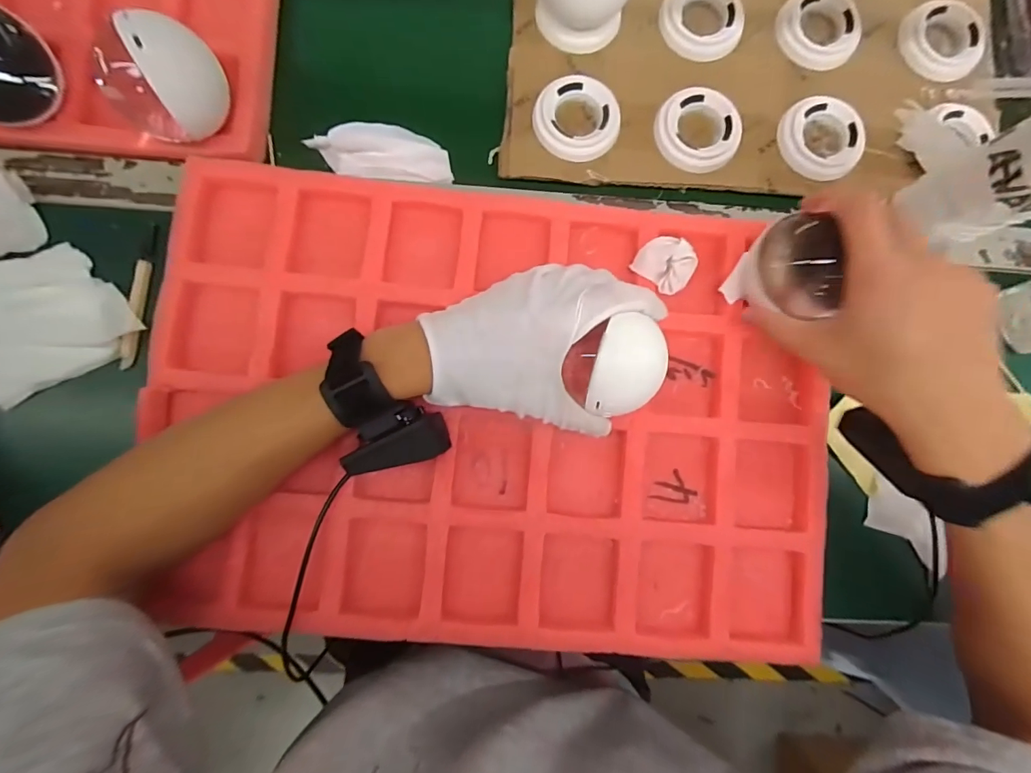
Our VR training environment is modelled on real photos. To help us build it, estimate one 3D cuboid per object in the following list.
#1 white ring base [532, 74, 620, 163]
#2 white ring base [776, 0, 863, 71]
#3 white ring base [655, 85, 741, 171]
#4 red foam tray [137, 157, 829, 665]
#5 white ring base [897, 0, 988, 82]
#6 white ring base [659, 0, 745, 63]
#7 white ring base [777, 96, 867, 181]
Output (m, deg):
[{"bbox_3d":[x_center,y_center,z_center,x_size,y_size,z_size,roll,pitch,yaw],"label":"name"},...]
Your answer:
[{"bbox_3d":[0.051,-0.223,0.371,0.071,0.014,0.066,0,85,-3],"label":"white ring base"},{"bbox_3d":[0.264,-0.311,0.386,0.068,0.014,0.066,0,85,-3],"label":"white ring base"},{"bbox_3d":[0.154,-0.217,0.374,0.070,0.012,0.069,41,84,1],"label":"white ring base"},{"bbox_3d":[-0.006,0.018,0.327,0.480,0.030,0.332,3,85,-3],"label":"red foam tray"},{"bbox_3d":[0.379,-0.305,0.391,0.068,0.013,0.072,0,85,-3],"label":"white ring base"},{"bbox_3d":[0.160,-0.316,0.383,0.069,0.010,0.069,0,85,-3],"label":"white ring base"},{"bbox_3d":[0.261,-0.212,0.378,0.070,0.012,0.065,3,85,-3],"label":"white ring base"}]

